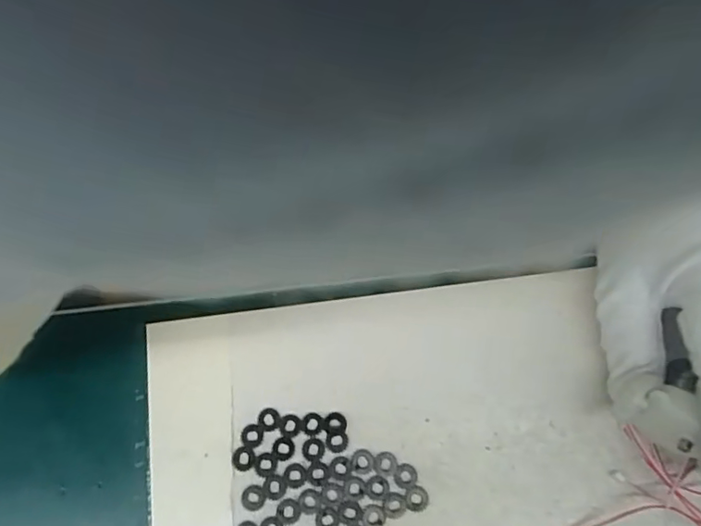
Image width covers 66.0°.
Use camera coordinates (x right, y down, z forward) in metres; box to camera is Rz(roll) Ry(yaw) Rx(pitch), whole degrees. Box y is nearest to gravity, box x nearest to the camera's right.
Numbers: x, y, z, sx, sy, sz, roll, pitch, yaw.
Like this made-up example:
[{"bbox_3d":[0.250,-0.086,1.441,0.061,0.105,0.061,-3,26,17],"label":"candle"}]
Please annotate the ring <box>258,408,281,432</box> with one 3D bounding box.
[{"bbox_3d":[-0.037,0.071,0.246,0.010,0.004,0.010,0,75,0],"label":"ring"}]

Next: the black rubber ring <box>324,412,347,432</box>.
[{"bbox_3d":[-0.007,0.072,0.243,0.010,0.004,0.009,-5,75,-1],"label":"black rubber ring"}]

